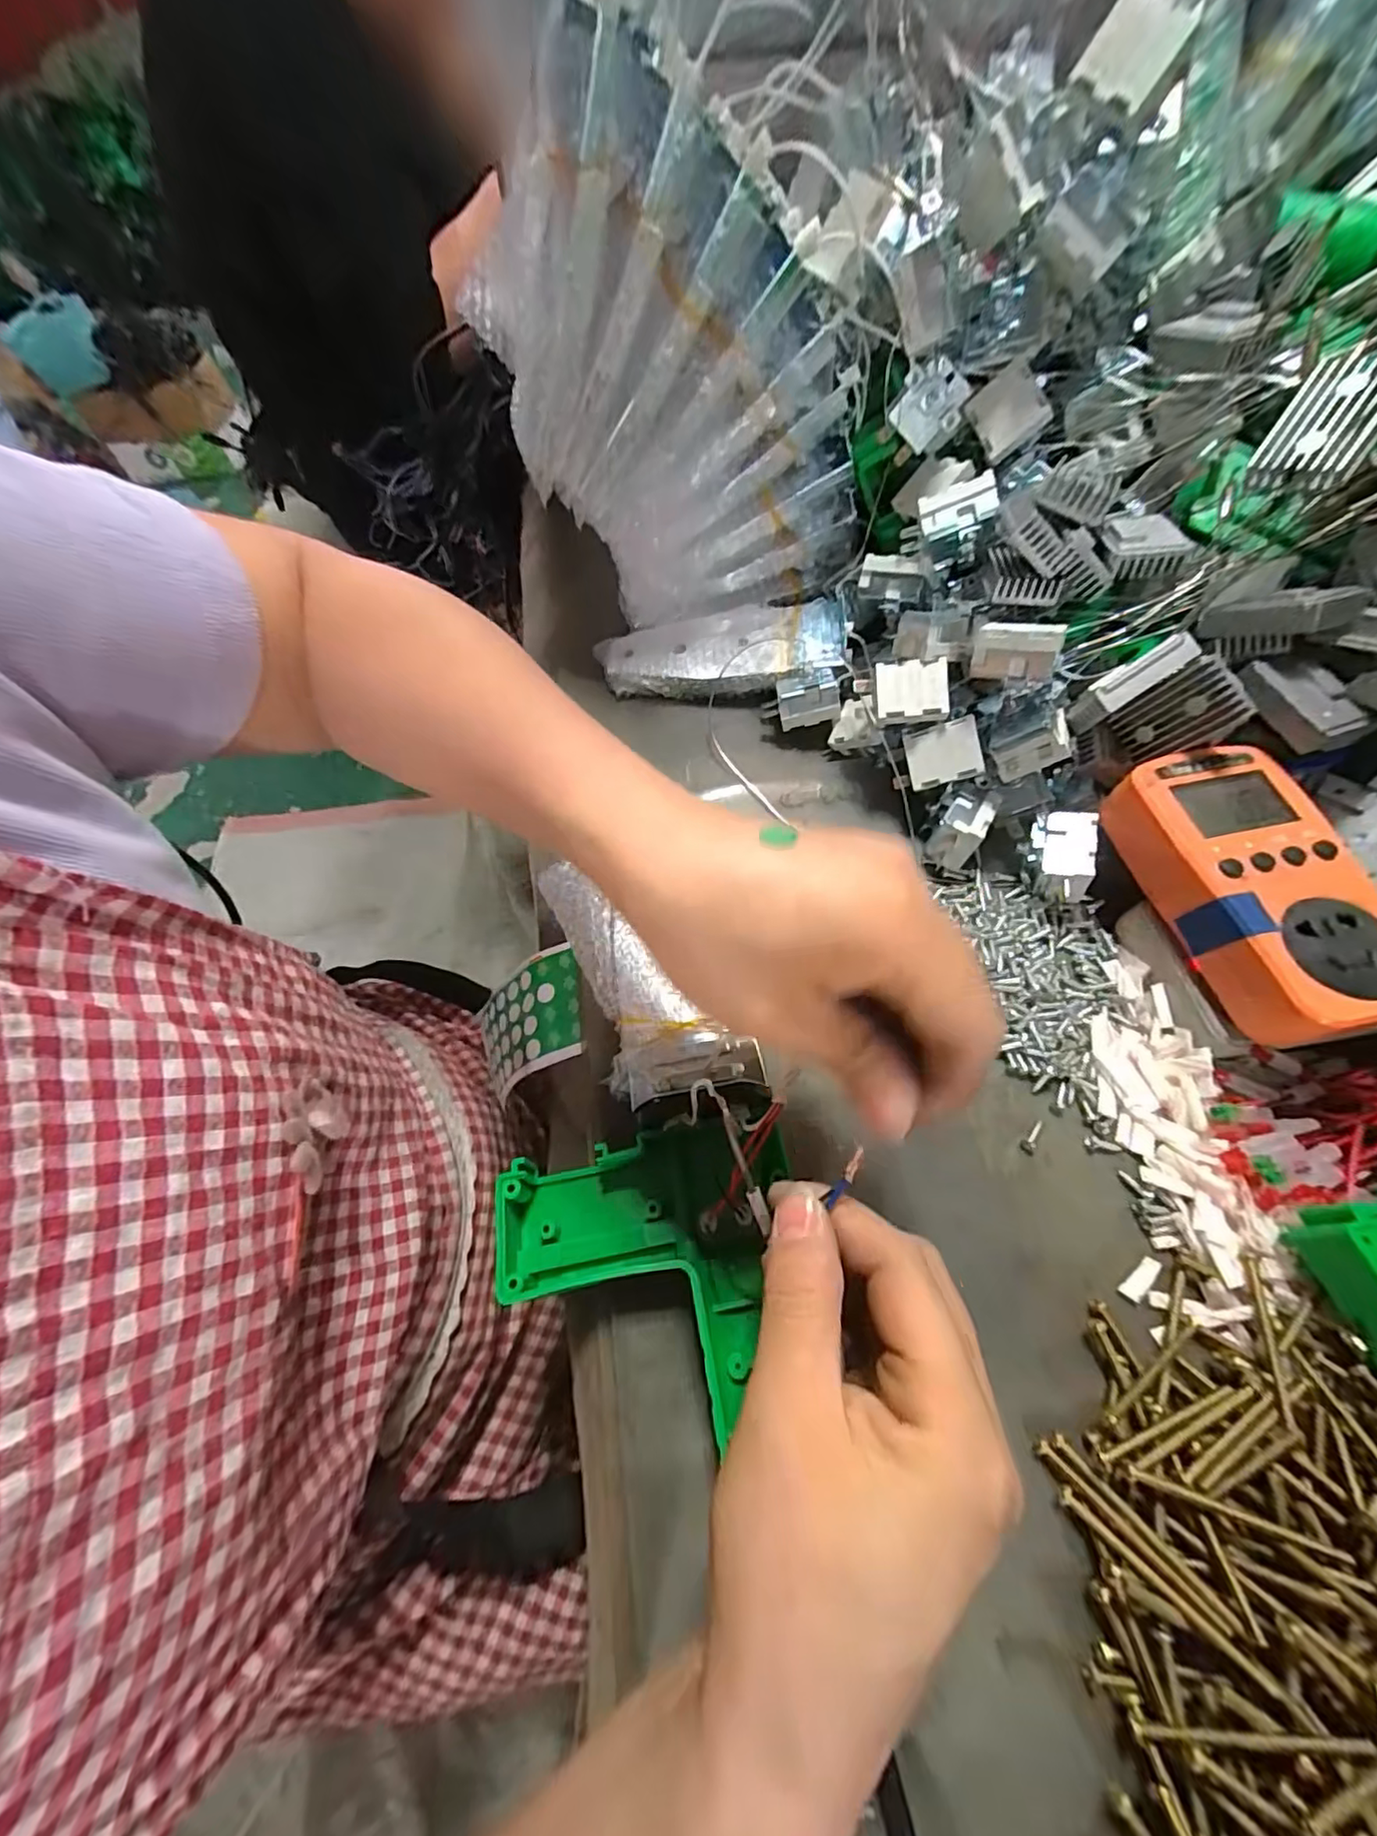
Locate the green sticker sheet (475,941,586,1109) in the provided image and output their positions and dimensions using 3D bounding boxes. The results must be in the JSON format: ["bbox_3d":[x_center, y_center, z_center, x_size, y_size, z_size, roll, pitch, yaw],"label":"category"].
[{"bbox_3d":[-0.088,0.058,0.316,0.081,0.011,0.059,-37,55,27],"label":"green sticker sheet"}]

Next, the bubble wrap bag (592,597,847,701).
[{"bbox_3d":[0.020,-0.173,0.381,0.157,0.027,0.055,-1,63,2],"label":"bubble wrap bag"}]

